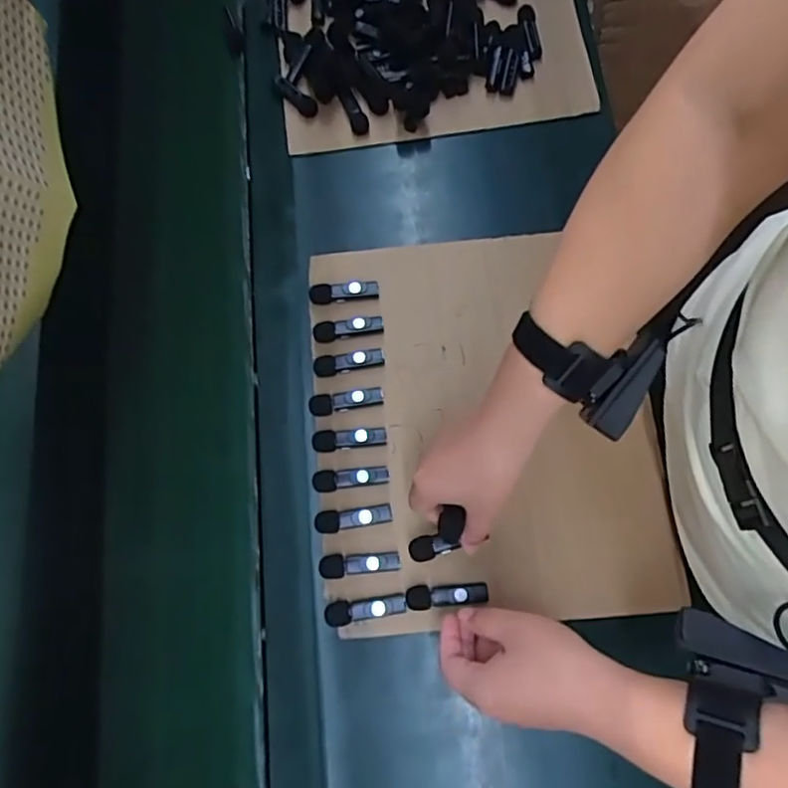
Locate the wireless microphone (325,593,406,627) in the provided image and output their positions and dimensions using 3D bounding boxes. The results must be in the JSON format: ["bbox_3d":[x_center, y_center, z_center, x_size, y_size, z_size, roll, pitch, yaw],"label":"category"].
[{"bbox_3d":[-0.023,0.177,0.494,0.066,0.014,0.019,-8,74,4],"label":"wireless microphone"}]

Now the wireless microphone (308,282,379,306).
[{"bbox_3d":[-0.048,-0.096,0.569,0.065,0.014,0.017,-5,74,5],"label":"wireless microphone"}]

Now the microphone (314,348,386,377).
[{"bbox_3d":[-0.041,-0.030,0.547,0.064,0.011,0.020,-10,74,4],"label":"microphone"}]

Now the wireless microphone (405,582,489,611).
[{"bbox_3d":[0.044,0.165,0.493,0.067,0.009,0.019,-5,74,5],"label":"wireless microphone"}]

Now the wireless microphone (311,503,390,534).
[{"bbox_3d":[-0.035,0.106,0.511,0.065,0.010,0.018,-8,74,4],"label":"wireless microphone"}]

